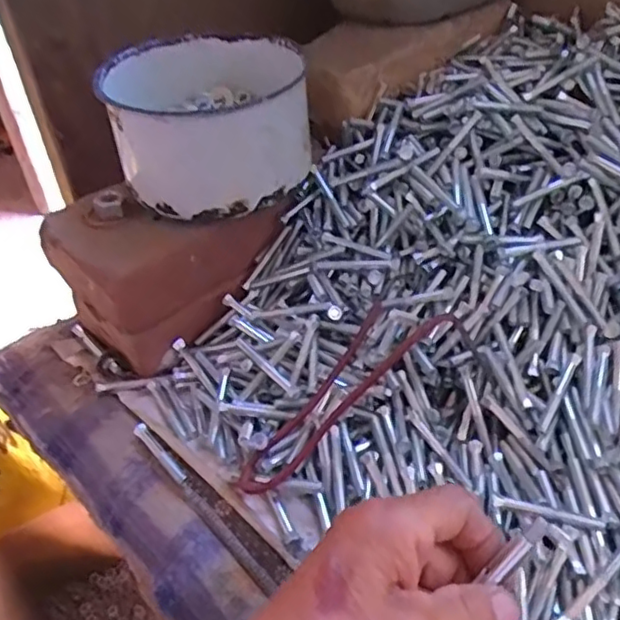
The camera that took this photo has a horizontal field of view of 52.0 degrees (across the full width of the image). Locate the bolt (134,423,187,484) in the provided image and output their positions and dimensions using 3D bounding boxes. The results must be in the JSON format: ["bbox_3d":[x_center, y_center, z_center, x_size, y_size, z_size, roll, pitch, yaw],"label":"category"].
[{"bbox_3d":[-0.092,0.089,0.392,0.008,0.007,0.052,-32,50,-27],"label":"bolt"}]

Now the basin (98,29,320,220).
[{"bbox_3d":[-0.072,-0.135,0.449,0.128,0.072,0.138,-1,43,1],"label":"basin"}]

